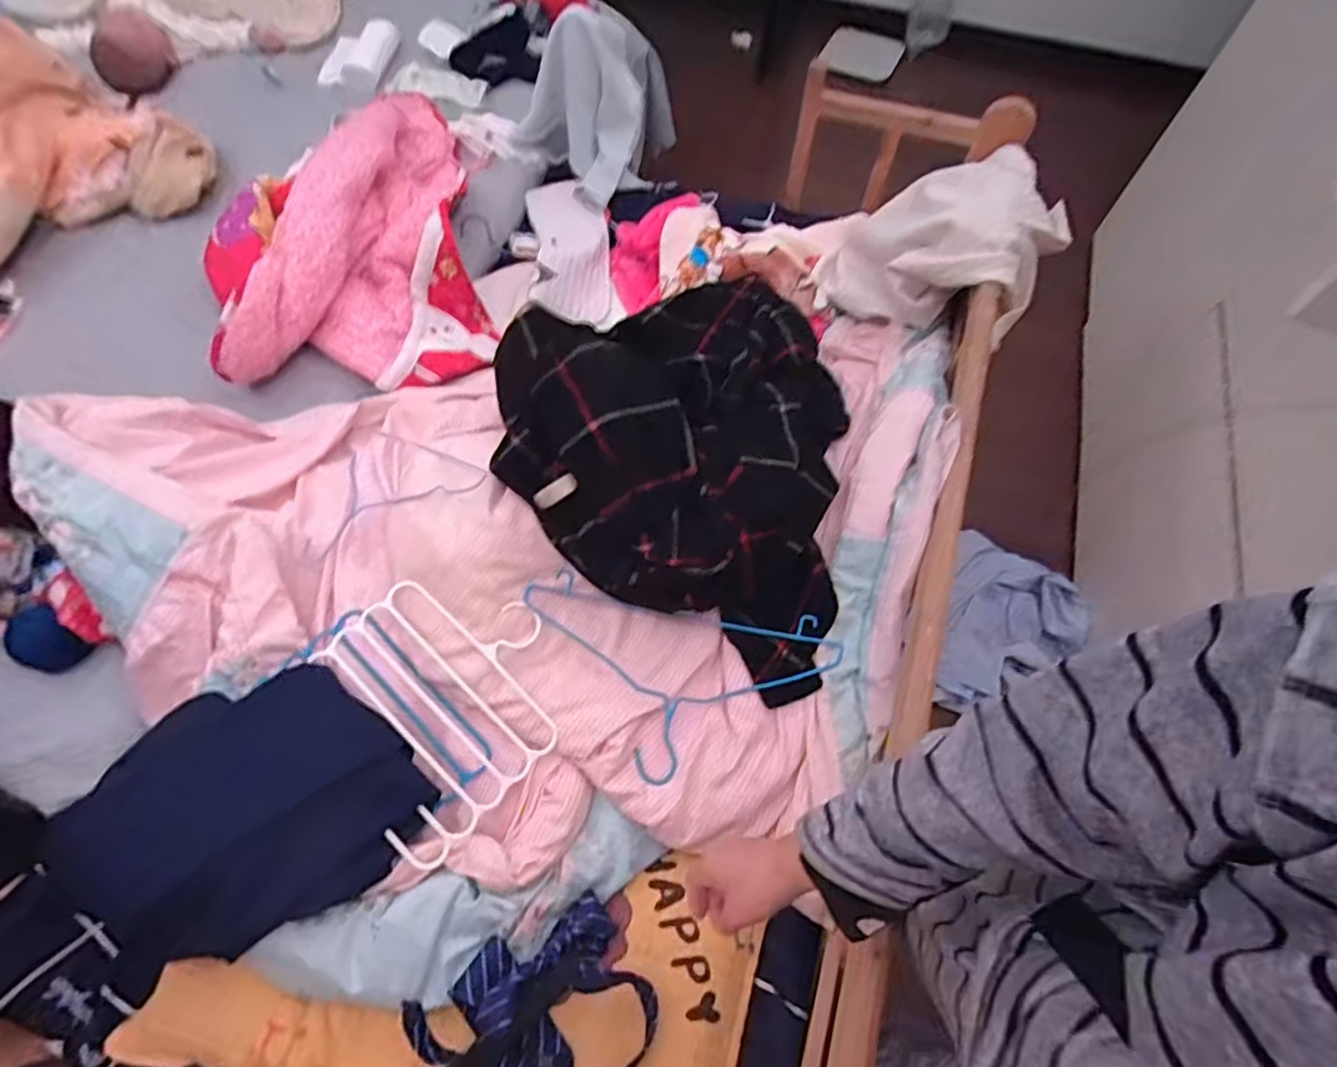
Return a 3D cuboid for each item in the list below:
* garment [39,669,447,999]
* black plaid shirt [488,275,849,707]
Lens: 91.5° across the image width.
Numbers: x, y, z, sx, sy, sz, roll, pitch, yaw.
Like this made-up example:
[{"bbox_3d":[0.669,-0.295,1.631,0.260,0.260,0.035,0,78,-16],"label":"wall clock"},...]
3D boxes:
[{"bbox_3d":[-0.460,0.301,0.696,0.329,0.119,0.265,-38,70,-19],"label":"garment"},{"bbox_3d":[0.062,-0.162,0.862,0.522,0.231,0.532,29,66,13],"label":"black plaid shirt"}]

